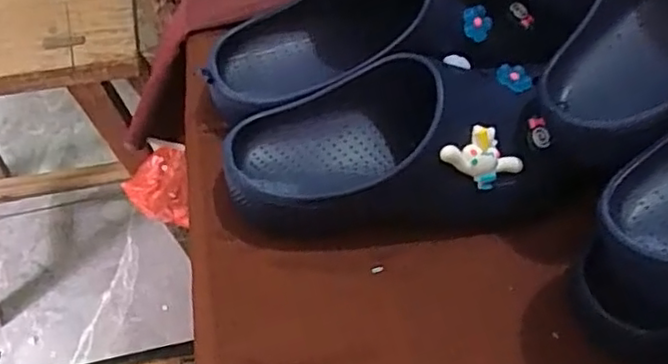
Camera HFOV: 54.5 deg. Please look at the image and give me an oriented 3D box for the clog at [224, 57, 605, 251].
[{"bbox_3d":[0.046,-0.021,0.434,0.235,0.085,0.107,-8,60,-6],"label":"clog"}]

